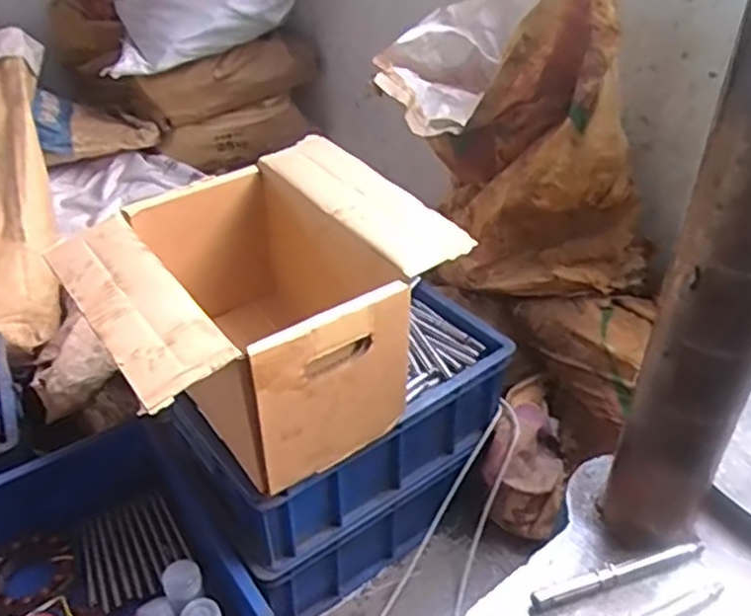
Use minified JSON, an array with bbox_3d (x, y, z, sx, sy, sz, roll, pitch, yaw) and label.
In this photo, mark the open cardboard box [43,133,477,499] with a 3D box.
[{"bbox_3d":[-0.135,0.001,0.808,0.353,0.217,0.323,-24,43,-28],"label":"open cardboard box"}]

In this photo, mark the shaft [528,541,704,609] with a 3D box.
[{"bbox_3d":[0.167,0.181,0.487,0.129,0.009,0.015,-12,38,-16],"label":"shaft"}]

